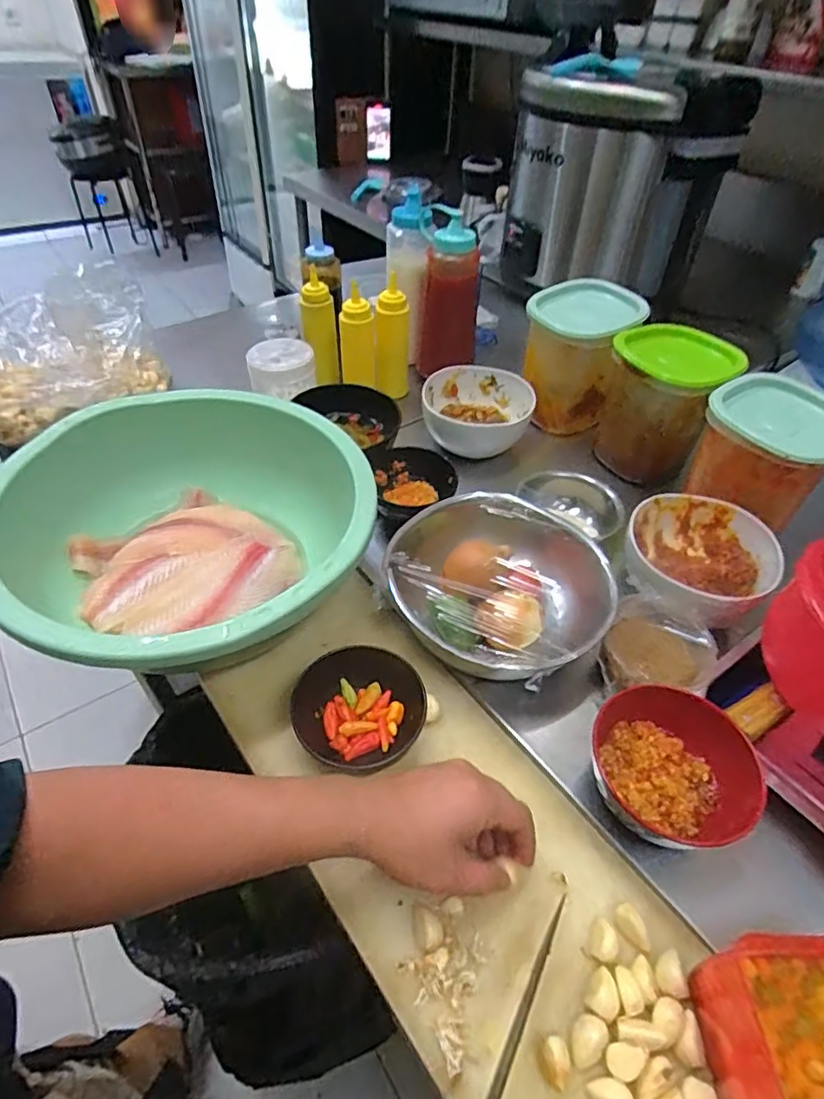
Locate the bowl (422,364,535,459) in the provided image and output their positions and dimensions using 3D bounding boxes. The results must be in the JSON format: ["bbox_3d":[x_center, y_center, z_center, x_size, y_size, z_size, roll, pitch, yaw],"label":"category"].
[{"bbox_3d":[0.090,-0.194,0.804,0.140,0.068,0.140,9,46,5],"label":"bowl"}]

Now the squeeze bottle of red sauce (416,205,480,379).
[{"bbox_3d":[0.049,-0.378,0.856,0.091,0.197,0.099,2,46,-2],"label":"squeeze bottle of red sauce"}]

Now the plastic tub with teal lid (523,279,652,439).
[{"bbox_3d":[0.226,-0.267,0.806,0.143,0.167,0.125,19,48,14],"label":"plastic tub with teal lid"}]

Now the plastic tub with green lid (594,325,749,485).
[{"bbox_3d":[0.314,-0.179,0.740,0.142,0.162,0.113,18,47,13],"label":"plastic tub with green lid"}]

